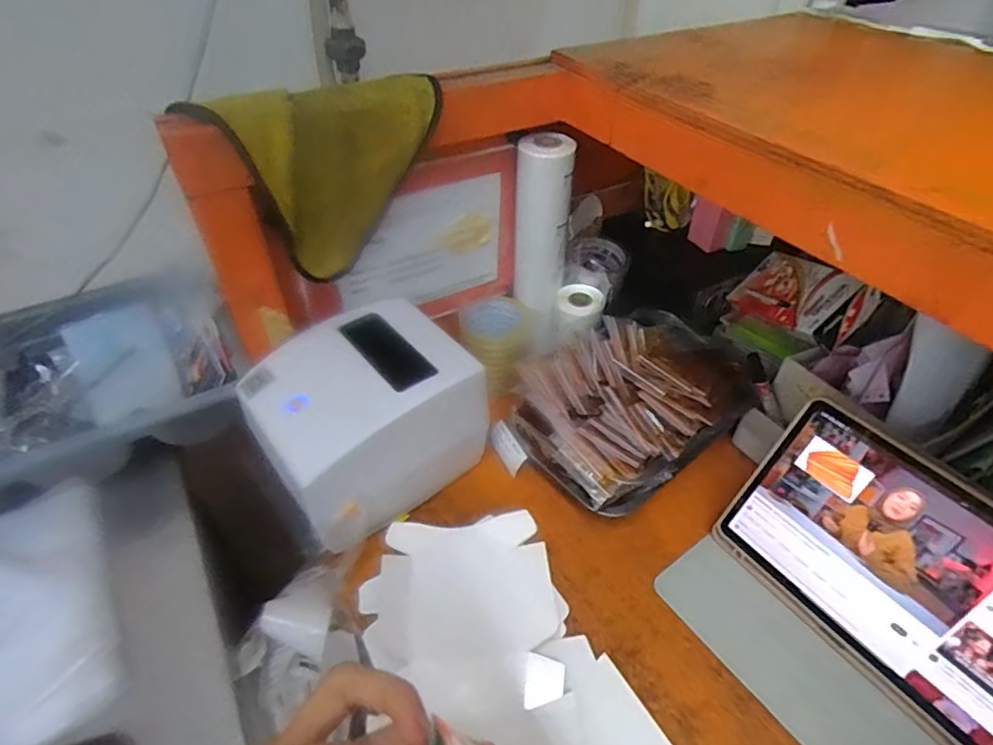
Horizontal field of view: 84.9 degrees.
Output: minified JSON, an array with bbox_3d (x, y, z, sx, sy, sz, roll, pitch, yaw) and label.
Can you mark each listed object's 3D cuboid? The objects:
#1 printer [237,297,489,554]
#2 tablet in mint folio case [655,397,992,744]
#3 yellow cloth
[{"bbox_3d":[-0.141,0.049,0.604,0.210,0.156,0.183,-27,51,-27],"label":"printer"},{"bbox_3d":[0.325,0.198,0.468,0.192,0.178,0.278,-28,51,-27],"label":"tablet in mint folio case"},{"bbox_3d":[-0.149,-0.180,0.521,0.206,0.171,0.031,-25,50,-25],"label":"yellow cloth"}]

